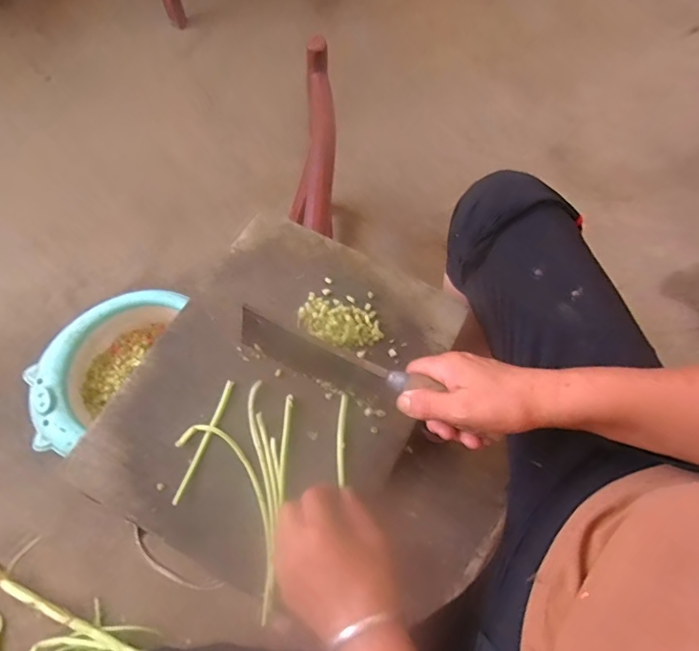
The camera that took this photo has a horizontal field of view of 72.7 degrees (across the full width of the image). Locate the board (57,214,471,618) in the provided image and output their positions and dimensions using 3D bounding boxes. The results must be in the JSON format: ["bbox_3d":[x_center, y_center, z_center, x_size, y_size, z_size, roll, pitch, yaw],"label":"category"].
[{"bbox_3d":[-0.068,0.058,0.488,0.268,0.020,0.353,27,70,8],"label":"board"}]

